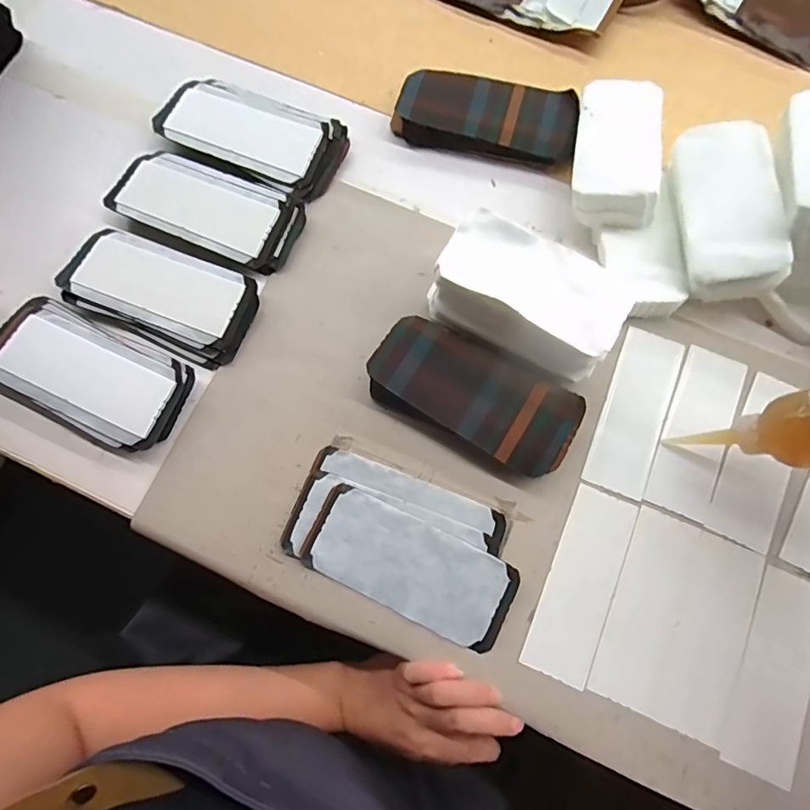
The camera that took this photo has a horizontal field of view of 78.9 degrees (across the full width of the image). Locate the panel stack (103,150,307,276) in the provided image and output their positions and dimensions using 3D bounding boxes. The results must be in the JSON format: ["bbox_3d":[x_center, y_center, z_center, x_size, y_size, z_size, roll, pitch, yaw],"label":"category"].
[{"bbox_3d":[-0.188,-0.191,0.472,0.177,0.022,0.083,23,78,6],"label":"panel stack"}]

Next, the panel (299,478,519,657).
[{"bbox_3d":[0.004,0.129,0.396,0.166,0.007,0.072,25,78,6],"label":"panel"}]

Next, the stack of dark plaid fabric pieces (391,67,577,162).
[{"bbox_3d":[0.080,-0.287,0.490,0.174,0.024,0.073,12,77,3],"label":"stack of dark plaid fabric pieces"}]

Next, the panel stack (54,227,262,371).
[{"bbox_3d":[-0.221,-0.102,0.446,0.171,0.024,0.085,24,78,6],"label":"panel stack"}]

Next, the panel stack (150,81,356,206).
[{"bbox_3d":[-0.151,-0.273,0.494,0.186,0.017,0.091,26,78,6],"label":"panel stack"}]

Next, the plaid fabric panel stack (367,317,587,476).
[{"bbox_3d":[0.058,-0.009,0.417,0.171,0.030,0.079,28,79,7],"label":"plaid fabric panel stack"}]

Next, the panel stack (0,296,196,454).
[{"bbox_3d":[-0.275,-0.027,0.426,0.176,0.029,0.087,25,78,6],"label":"panel stack"}]

